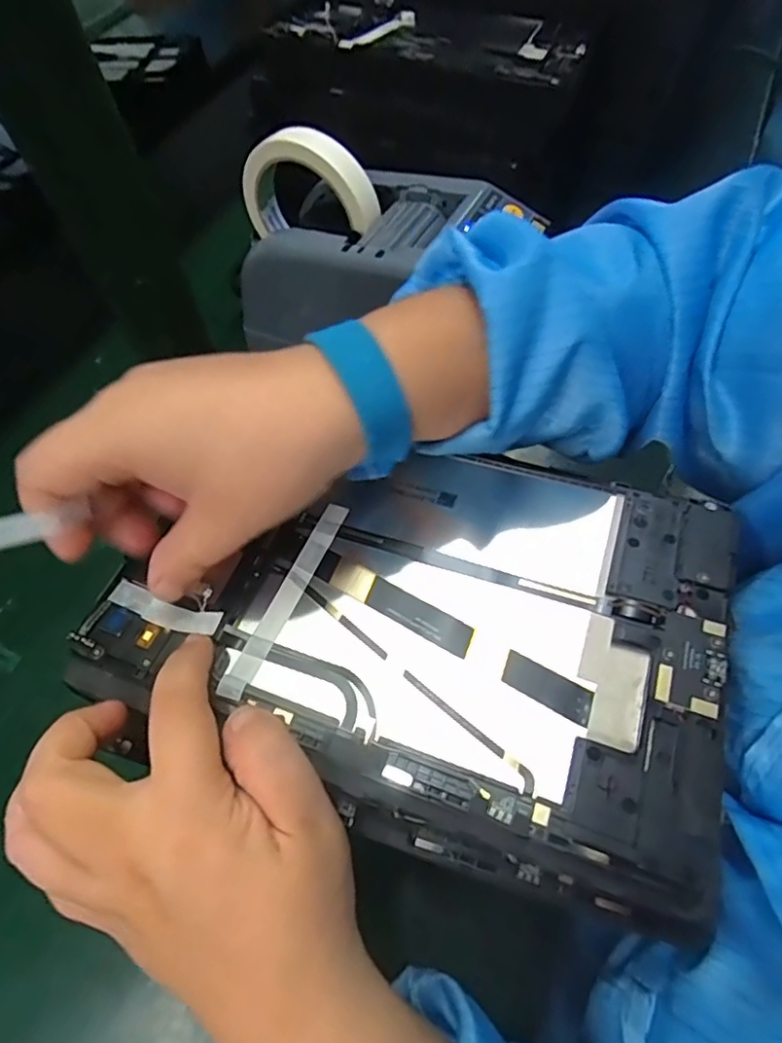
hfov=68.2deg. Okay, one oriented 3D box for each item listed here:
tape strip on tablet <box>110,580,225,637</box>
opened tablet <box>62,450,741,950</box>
[{"bbox_3d":[-0.092,0.036,0.236,0.053,0.005,0.012,14,65,19],"label":"tape strip on tablet"},{"bbox_3d":[0.010,0.032,0.234,0.230,0.011,0.160,18,61,17],"label":"opened tablet"}]

